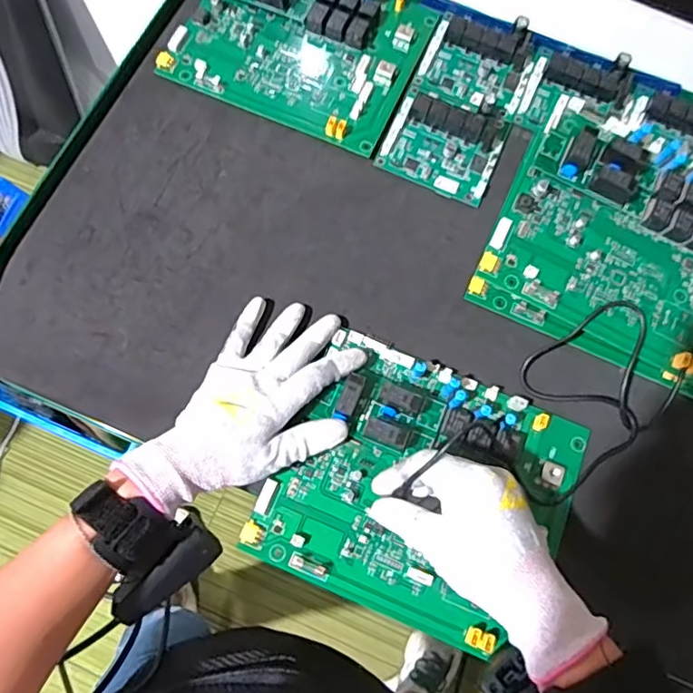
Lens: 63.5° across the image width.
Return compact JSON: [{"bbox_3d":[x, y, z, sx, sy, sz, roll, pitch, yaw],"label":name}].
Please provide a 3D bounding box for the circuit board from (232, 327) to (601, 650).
[{"bbox_3d":[0.054,0.094,0.383,0.196,0.033,0.172,23,73,6],"label":"circuit board"}]

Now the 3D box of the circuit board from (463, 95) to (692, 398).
[{"bbox_3d":[0.223,-0.081,0.431,0.205,0.053,0.180,26,74,7],"label":"circuit board"}]

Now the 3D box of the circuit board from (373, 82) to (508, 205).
[{"bbox_3d":[0.083,-0.174,0.472,0.094,0.013,0.084,24,73,6],"label":"circuit board"}]

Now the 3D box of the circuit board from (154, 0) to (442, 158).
[{"bbox_3d":[-0.037,-0.277,0.495,0.200,0.028,0.173,22,73,5],"label":"circuit board"}]

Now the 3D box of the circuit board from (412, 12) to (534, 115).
[{"bbox_3d":[0.115,-0.250,0.493,0.092,0.023,0.092,22,73,5],"label":"circuit board"}]

